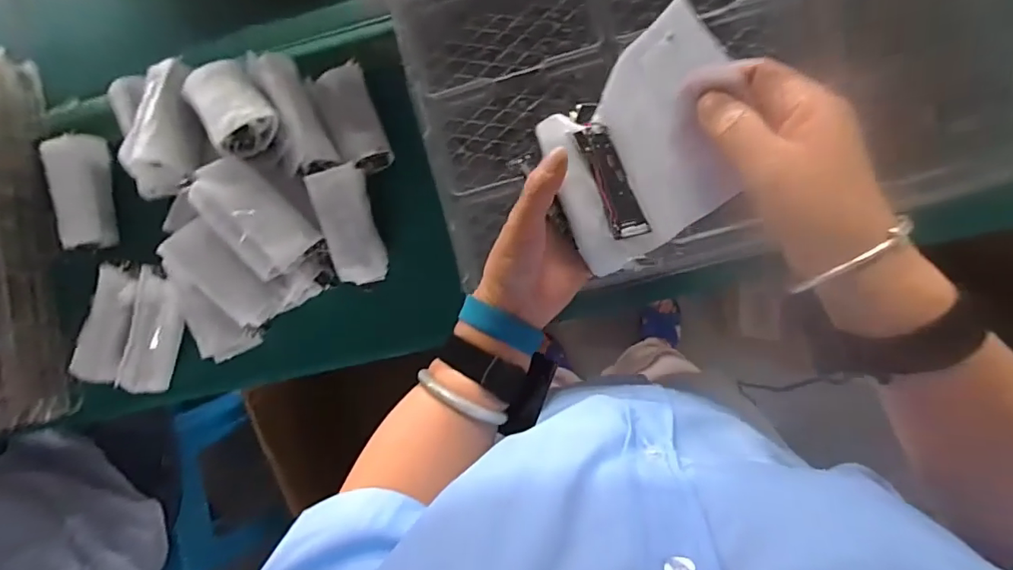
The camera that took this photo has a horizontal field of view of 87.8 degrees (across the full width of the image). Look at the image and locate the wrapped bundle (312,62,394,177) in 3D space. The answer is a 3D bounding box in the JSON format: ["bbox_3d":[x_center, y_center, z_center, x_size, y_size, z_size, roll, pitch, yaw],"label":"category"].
[{"bbox_3d":[-0.160,-0.173,0.544,0.054,0.032,0.118,-24,89,5],"label":"wrapped bundle"}]

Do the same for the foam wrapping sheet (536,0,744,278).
[{"bbox_3d":[0.078,-0.077,0.328,0.090,0.112,0.117,-20,89,5],"label":"foam wrapping sheet"}]

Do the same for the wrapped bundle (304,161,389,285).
[{"bbox_3d":[-0.154,-0.058,0.524,0.044,0.042,0.115,-11,109,5],"label":"wrapped bundle"}]

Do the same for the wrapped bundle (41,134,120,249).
[{"bbox_3d":[-0.458,-0.100,0.569,0.055,0.022,0.115,-11,95,-26],"label":"wrapped bundle"}]

